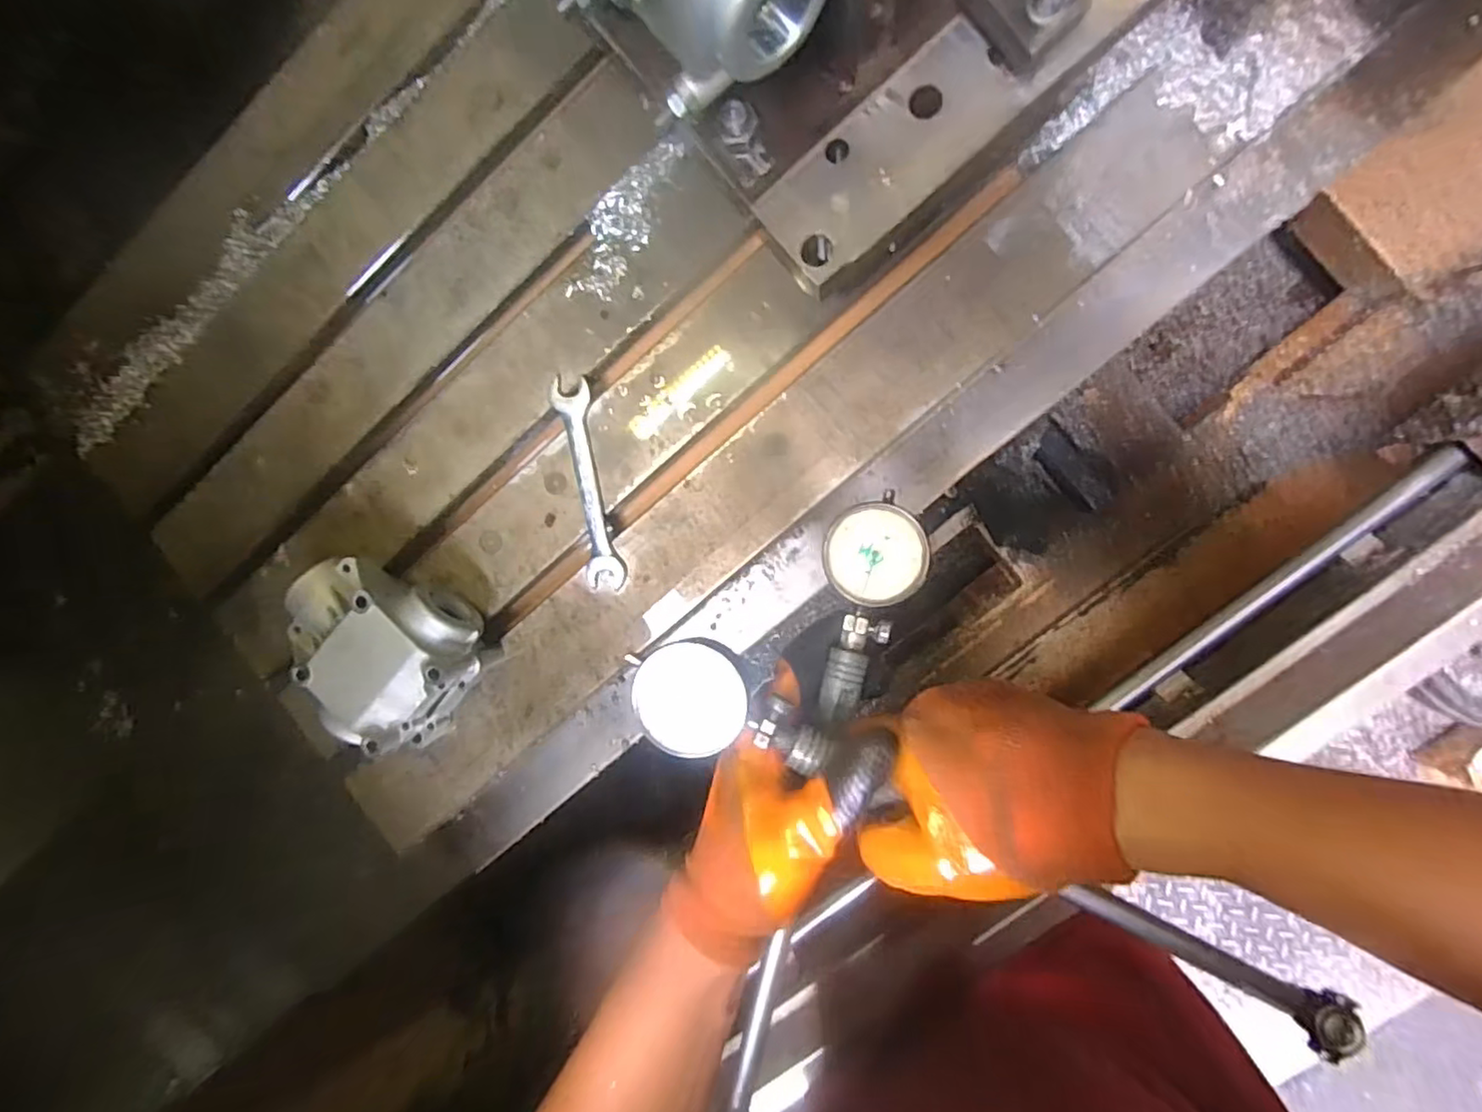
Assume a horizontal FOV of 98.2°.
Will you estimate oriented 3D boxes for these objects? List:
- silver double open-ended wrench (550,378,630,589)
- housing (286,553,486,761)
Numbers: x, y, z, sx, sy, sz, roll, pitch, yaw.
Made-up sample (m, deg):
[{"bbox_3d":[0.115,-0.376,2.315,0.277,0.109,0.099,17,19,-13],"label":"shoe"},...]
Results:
[{"bbox_3d":[-0.129,-0.060,0.544,0.032,0.005,0.177,-10,92,8],"label":"silver double open-ended wrench"},{"bbox_3d":[-0.296,0.073,0.537,0.151,0.085,0.129,35,97,4],"label":"housing"}]

